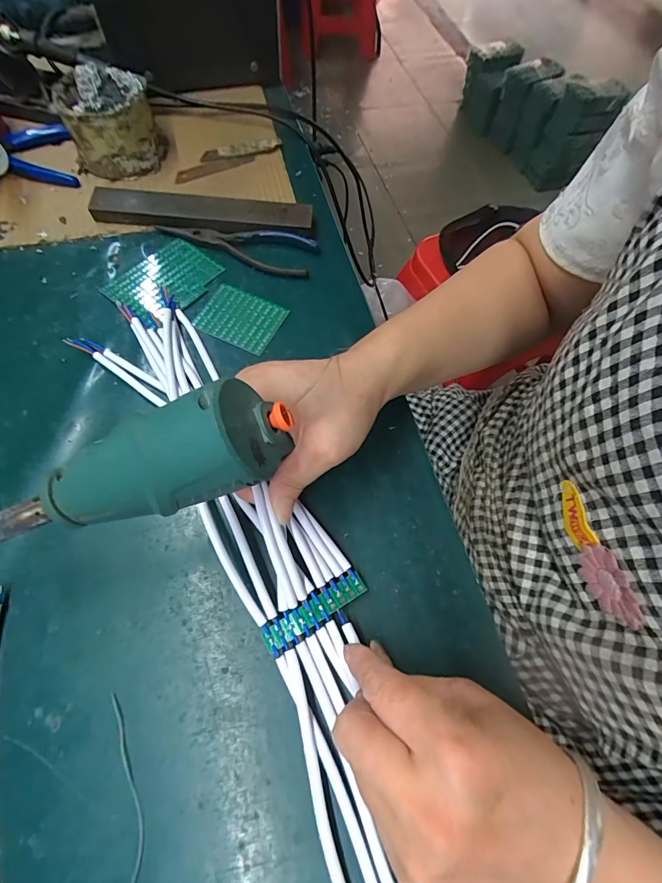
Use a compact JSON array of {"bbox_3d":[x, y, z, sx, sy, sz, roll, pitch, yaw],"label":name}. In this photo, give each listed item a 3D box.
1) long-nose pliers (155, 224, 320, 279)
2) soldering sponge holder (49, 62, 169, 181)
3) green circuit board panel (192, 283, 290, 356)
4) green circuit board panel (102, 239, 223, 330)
[{"bbox_3d":[-0.090,-0.184,0.375,0.149,0.010,0.046,9,66,2],"label":"long-nose pliers"},{"bbox_3d":[-0.217,-0.318,0.391,0.088,0.071,0.082,-20,68,-10],"label":"soldering sponge holder"},{"bbox_3d":[-0.080,-0.111,0.352,0.071,0.004,0.053,25,68,9],"label":"green circuit board panel"},{"bbox_3d":[-0.152,-0.148,0.361,0.069,0.004,0.089,38,70,14],"label":"green circuit board panel"}]

